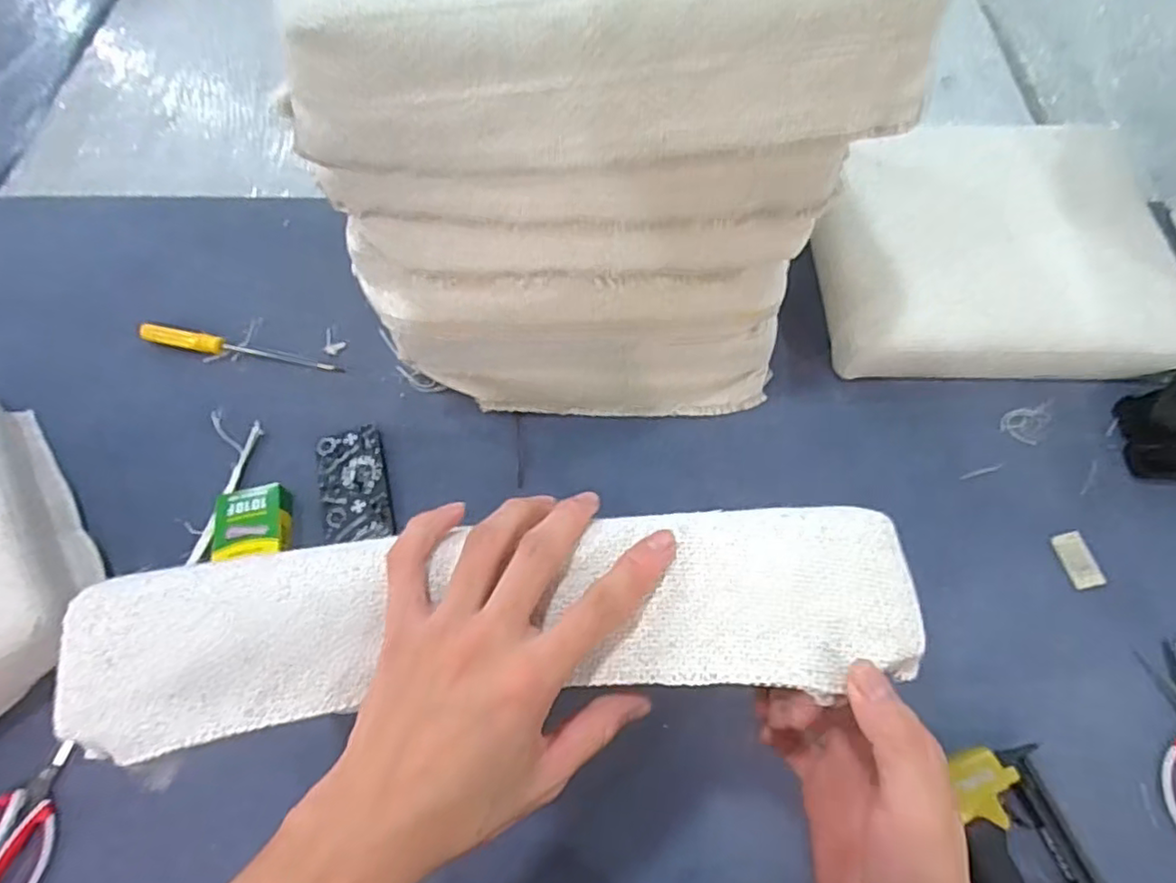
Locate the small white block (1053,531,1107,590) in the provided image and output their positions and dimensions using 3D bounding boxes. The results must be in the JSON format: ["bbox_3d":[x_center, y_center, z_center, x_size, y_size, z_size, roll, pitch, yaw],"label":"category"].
[{"bbox_3d":[0.551,0.133,0.737,0.034,0.005,0.063,-12,63,1],"label":"small white block"}]

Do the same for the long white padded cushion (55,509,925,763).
[{"bbox_3d":[-0.049,0.091,0.321,0.420,0.044,0.090,-4,56,1],"label":"long white padded cushion"}]

